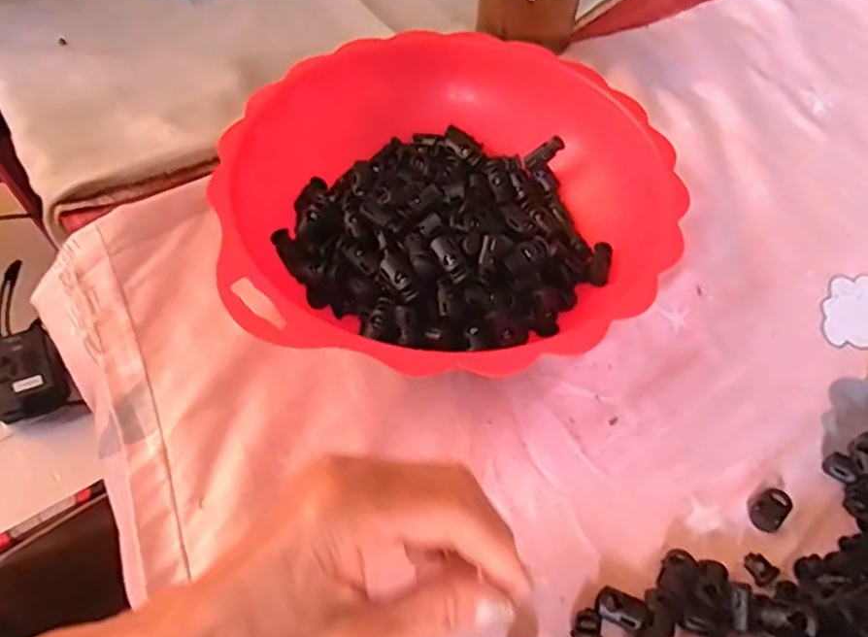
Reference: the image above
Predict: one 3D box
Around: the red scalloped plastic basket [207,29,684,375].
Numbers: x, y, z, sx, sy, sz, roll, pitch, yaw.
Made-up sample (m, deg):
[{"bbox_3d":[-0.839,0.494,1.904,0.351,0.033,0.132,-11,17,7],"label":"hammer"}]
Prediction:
[{"bbox_3d":[0.009,-0.061,0.364,0.239,0.073,0.233,10,56,4],"label":"red scalloped plastic basket"}]

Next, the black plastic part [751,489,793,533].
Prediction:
[{"bbox_3d":[0.165,0.093,0.306,0.024,0.008,0.015,-36,64,-23],"label":"black plastic part"}]

